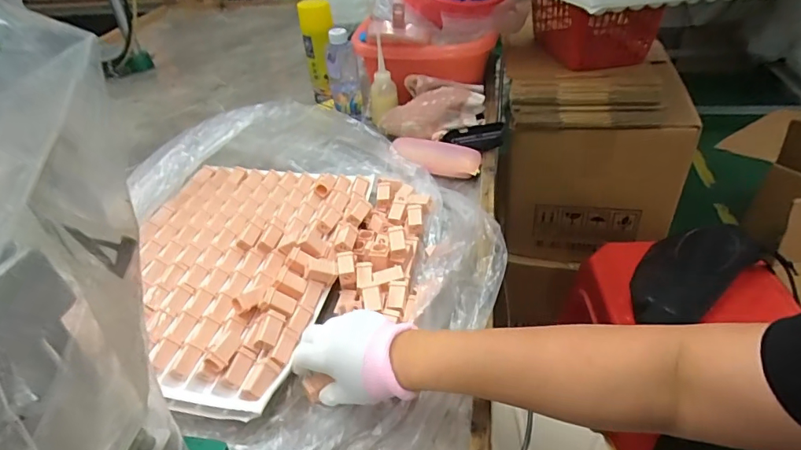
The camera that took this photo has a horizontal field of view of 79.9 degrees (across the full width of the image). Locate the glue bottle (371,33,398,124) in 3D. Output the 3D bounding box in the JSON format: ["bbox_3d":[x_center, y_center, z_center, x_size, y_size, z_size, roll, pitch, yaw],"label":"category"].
[{"bbox_3d":[-0.036,-0.262,0.891,0.052,0.140,0.038,-19,40,-16],"label":"glue bottle"}]

